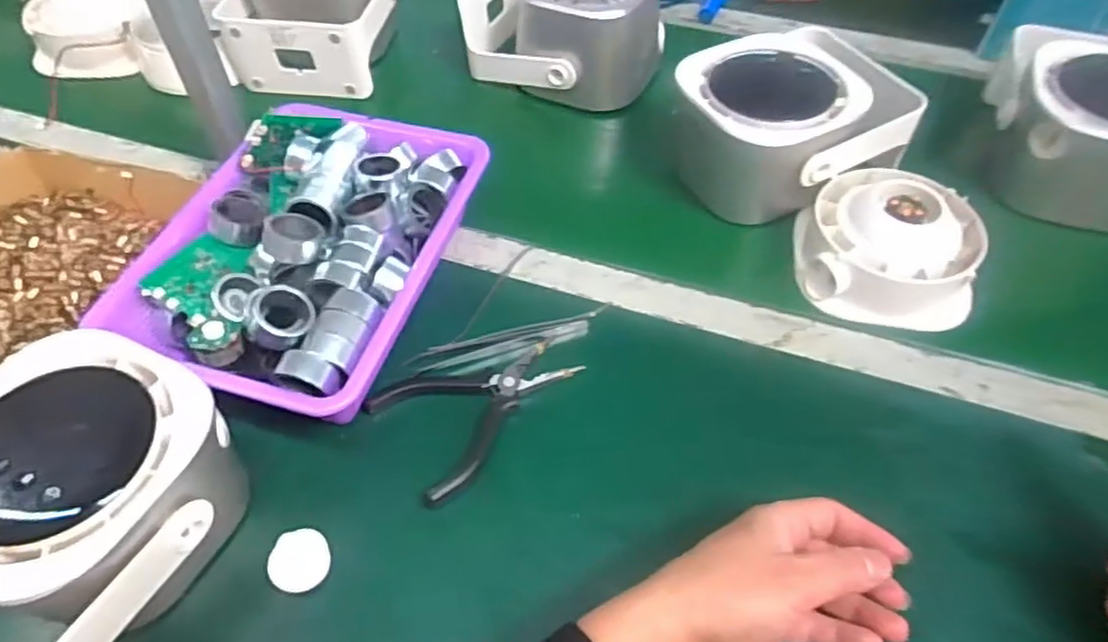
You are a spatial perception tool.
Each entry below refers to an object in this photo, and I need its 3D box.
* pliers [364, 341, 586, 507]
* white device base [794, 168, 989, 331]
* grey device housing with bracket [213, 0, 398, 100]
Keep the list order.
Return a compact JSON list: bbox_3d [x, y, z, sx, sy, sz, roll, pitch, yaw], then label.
[{"bbox_3d":[-0.059,0.054,0.501,0.138,0.012,0.096,-38,62,-25],"label":"pliers"},{"bbox_3d":[0.270,-0.064,0.564,0.137,0.067,0.142,13,54,10],"label":"white device base"},{"bbox_3d":[-0.258,-0.341,0.761,0.164,0.103,0.180,5,53,4],"label":"grey device housing with bracket"}]

